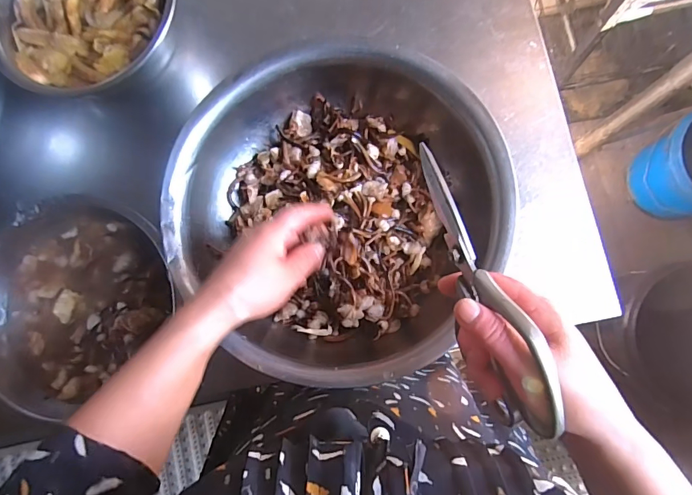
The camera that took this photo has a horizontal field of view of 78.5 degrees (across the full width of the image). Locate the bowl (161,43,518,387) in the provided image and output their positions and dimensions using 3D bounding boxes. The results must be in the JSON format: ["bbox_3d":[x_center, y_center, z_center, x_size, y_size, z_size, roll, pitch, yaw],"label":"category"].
[{"bbox_3d":[-0.010,-0.052,0.470,0.322,0.129,0.300,0,87,9],"label":"bowl"}]

